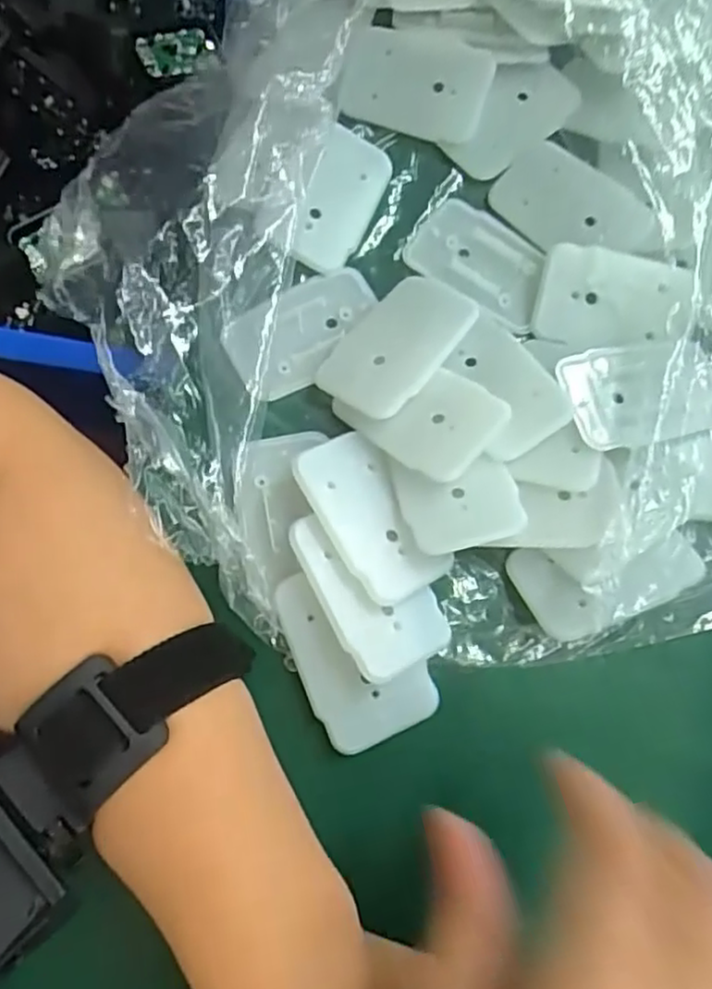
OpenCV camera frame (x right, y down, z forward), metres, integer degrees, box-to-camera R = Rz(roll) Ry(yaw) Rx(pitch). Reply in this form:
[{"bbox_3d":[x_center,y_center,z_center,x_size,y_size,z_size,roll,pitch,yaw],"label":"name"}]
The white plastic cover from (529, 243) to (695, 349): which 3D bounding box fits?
[{"bbox_3d":[0.110,-0.083,0.287,0.063,0.010,0.040,5,79,2],"label":"white plastic cover"}]

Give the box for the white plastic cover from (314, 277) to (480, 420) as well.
[{"bbox_3d":[0.017,-0.063,0.282,0.043,0.005,0.066,35,78,24],"label":"white plastic cover"}]

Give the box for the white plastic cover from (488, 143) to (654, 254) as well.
[{"bbox_3d":[0.096,-0.128,0.303,0.066,0.008,0.041,39,76,7],"label":"white plastic cover"}]

